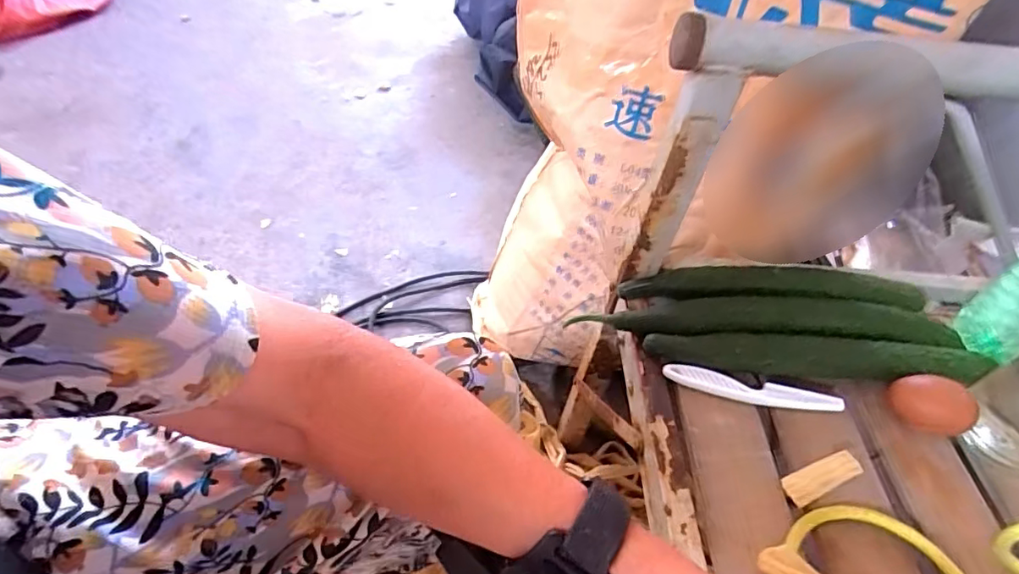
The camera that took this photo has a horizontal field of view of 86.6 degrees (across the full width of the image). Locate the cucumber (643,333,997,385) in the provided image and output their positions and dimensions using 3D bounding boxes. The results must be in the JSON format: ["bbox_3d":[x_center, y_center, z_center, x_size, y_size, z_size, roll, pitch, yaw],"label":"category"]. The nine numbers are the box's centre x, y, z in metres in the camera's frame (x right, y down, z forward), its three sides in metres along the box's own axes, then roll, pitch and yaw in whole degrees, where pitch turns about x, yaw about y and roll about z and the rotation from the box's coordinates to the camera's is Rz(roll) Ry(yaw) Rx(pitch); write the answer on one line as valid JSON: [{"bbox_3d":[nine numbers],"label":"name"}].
[{"bbox_3d":[0.240,0.057,0.429,0.258,0.030,0.032,5,49,-2],"label":"cucumber"}]

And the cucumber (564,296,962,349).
[{"bbox_3d":[0.220,0.032,0.460,0.318,0.031,0.036,2,49,-4],"label":"cucumber"}]

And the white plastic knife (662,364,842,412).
[{"bbox_3d":[0.190,0.081,0.421,0.136,0.009,0.018,11,49,4],"label":"white plastic knife"}]

